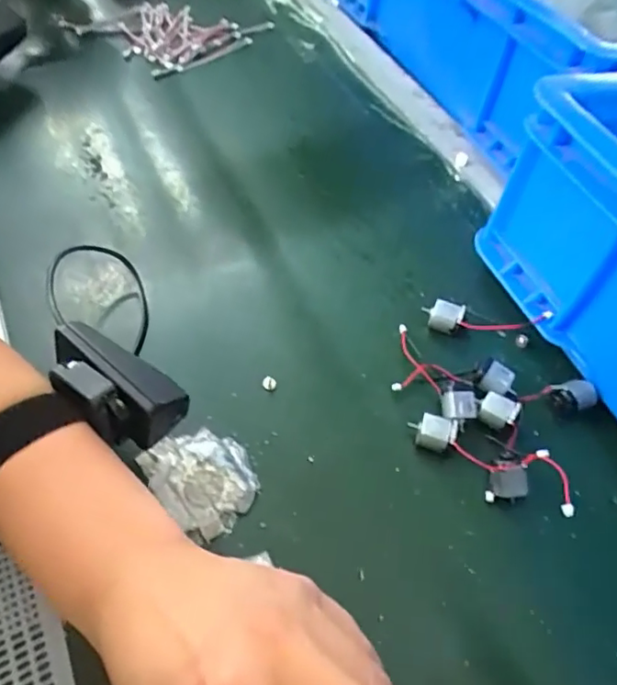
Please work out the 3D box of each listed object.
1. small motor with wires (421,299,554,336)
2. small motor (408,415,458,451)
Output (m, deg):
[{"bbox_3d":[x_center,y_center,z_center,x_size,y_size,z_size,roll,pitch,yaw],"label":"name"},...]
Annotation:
[{"bbox_3d":[0.114,-0.013,0.371,0.078,0.017,0.020,5,54,17],"label":"small motor with wires"},{"bbox_3d":[0.071,0.052,0.332,0.026,0.012,0.018,18,52,5],"label":"small motor"}]

